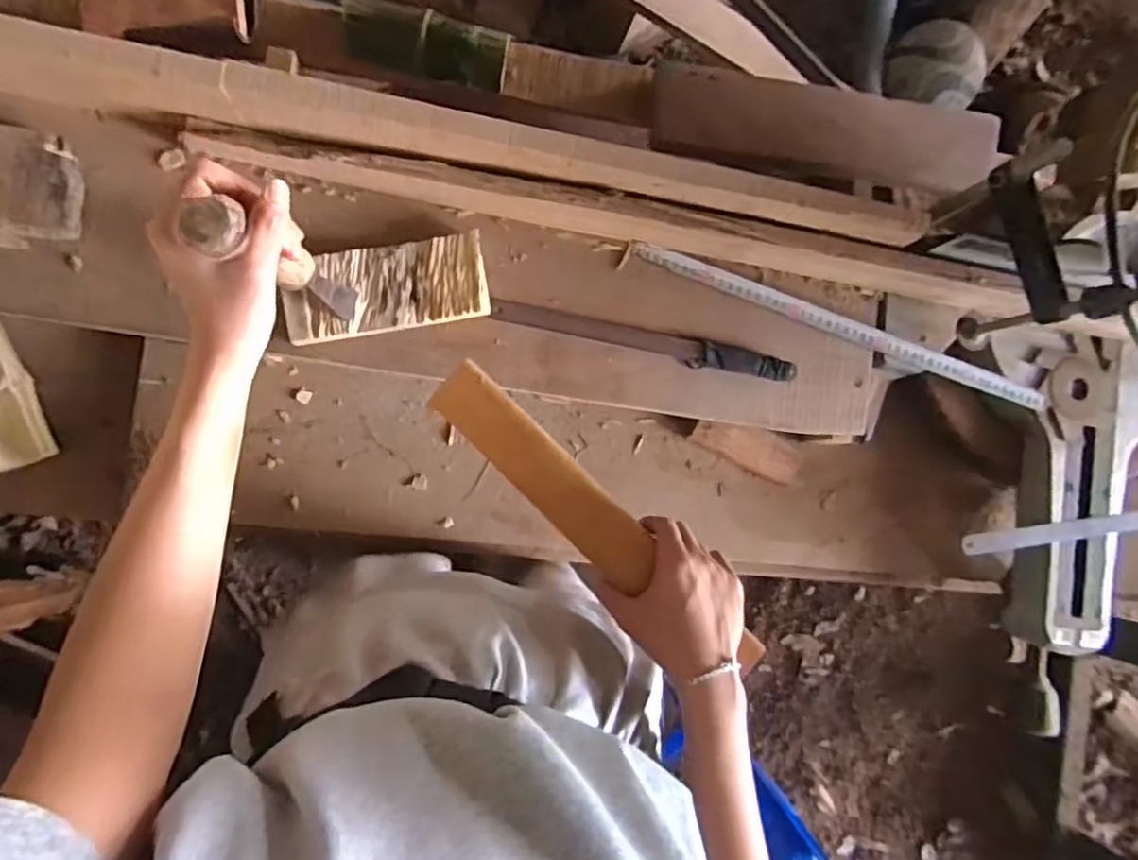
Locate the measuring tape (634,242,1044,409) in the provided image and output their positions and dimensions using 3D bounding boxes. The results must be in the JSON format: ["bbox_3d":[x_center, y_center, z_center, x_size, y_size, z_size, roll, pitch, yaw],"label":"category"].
[{"bbox_3d":[0.282,-0.101,0.631,0.459,0.010,0.017,19,85,-7],"label":"measuring tape"}]

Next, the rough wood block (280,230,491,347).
[{"bbox_3d":[-0.160,-0.124,0.554,0.171,0.025,0.073,-11,89,-8],"label":"rough wood block"}]

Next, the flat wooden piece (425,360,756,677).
[{"bbox_3d":[0.015,0.064,0.462,0.300,0.019,0.045,43,82,8],"label":"flat wooden piece"}]

